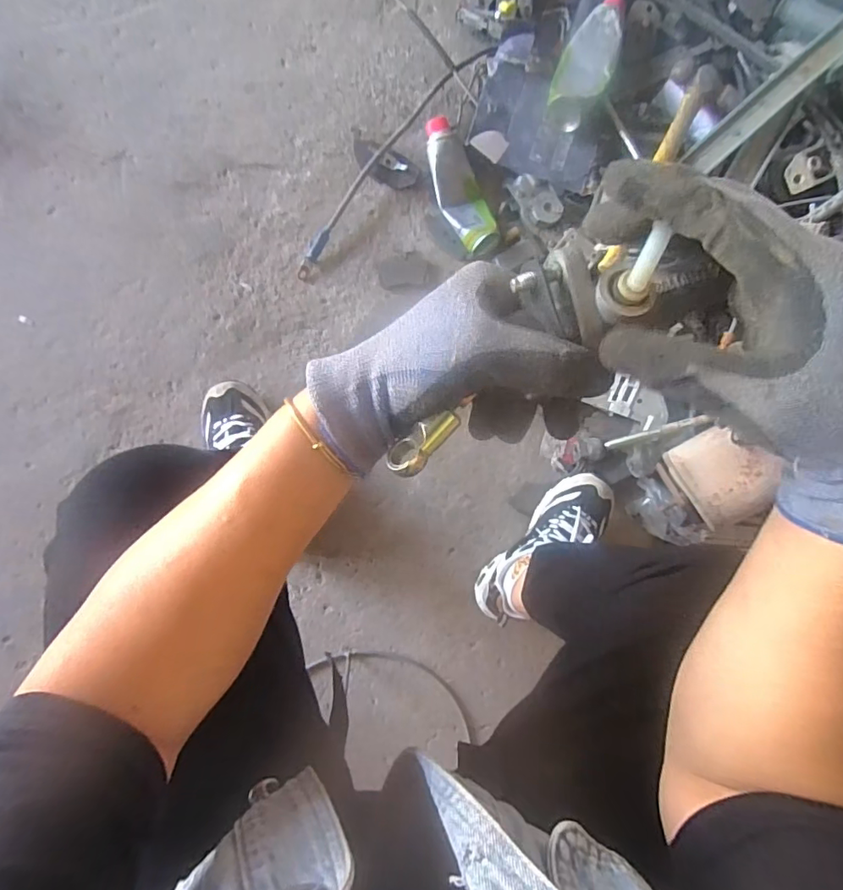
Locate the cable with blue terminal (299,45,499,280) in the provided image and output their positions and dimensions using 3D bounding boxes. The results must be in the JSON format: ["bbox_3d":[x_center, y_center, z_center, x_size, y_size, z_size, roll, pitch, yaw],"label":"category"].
[{"bbox_3d":[-0.050,-0.436,0.786,0.055,0.046,0.447,39,85,-6],"label":"cable with blue terminal"}]

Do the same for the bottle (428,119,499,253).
[{"bbox_3d":[0.056,-0.392,0.797,0.071,0.043,0.209,-20,93,-3],"label":"bottle"}]

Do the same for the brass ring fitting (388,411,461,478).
[{"bbox_3d":[0.001,-0.001,0.242,0.016,0.006,0.038,39,89,-4],"label":"brass ring fitting"}]

